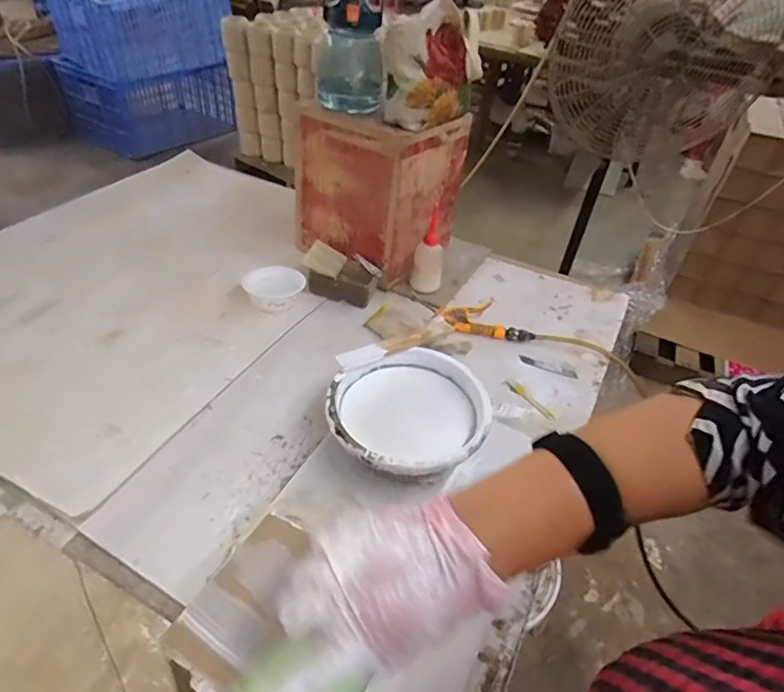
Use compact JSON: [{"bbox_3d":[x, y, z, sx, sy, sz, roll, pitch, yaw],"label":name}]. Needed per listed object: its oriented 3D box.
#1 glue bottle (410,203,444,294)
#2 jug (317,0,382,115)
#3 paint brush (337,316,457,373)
[{"bbox_3d":[0.073,-0.183,1.030,0.061,0.146,0.064,6,41,1],"label":"glue bottle"},{"bbox_3d":[-0.075,-0.513,0.906,0.116,0.174,0.092,1,41,-5],"label":"jug"},{"bbox_3d":[0.010,-0.005,0.788,0.198,0.022,0.027,-18,46,-24],"label":"paint brush"}]

